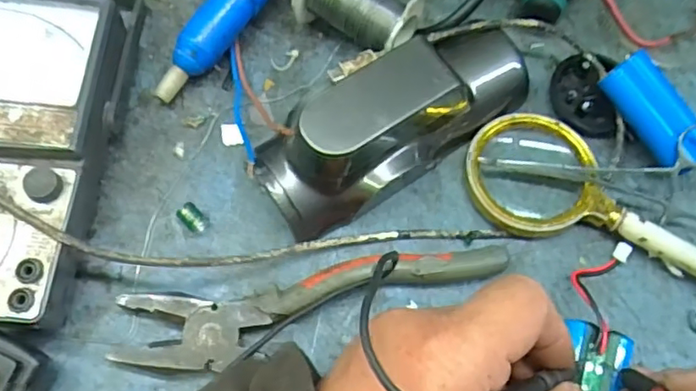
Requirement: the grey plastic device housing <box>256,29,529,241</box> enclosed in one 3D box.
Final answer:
[{"bbox_3d":[0.026,-0.043,0.314,0.157,0.055,0.058,-32,75,-13],"label":"grey plastic device housing"}]

